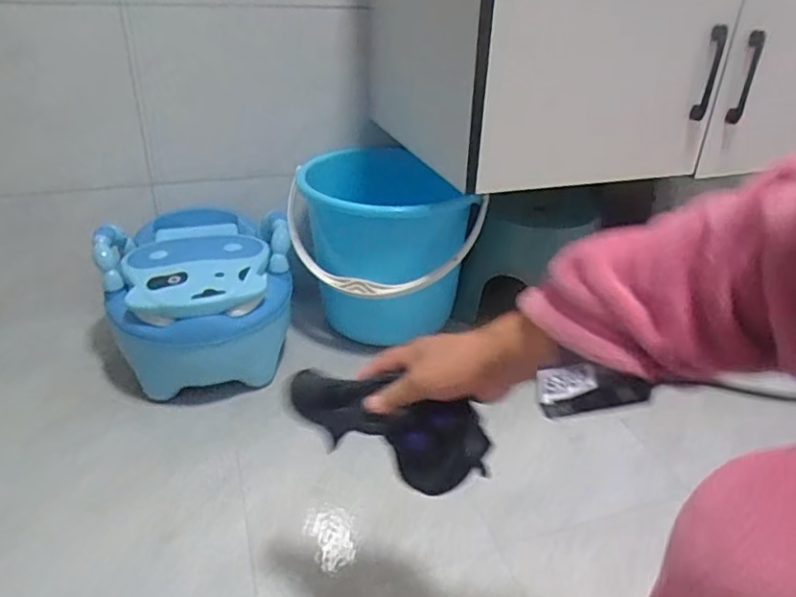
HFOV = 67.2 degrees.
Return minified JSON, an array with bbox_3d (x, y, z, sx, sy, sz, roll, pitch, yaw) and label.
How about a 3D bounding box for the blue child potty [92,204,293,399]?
[{"bbox_3d":[-0.340,-0.003,1.055,0.291,0.220,0.308,-8,31,-18],"label":"blue child potty"}]

